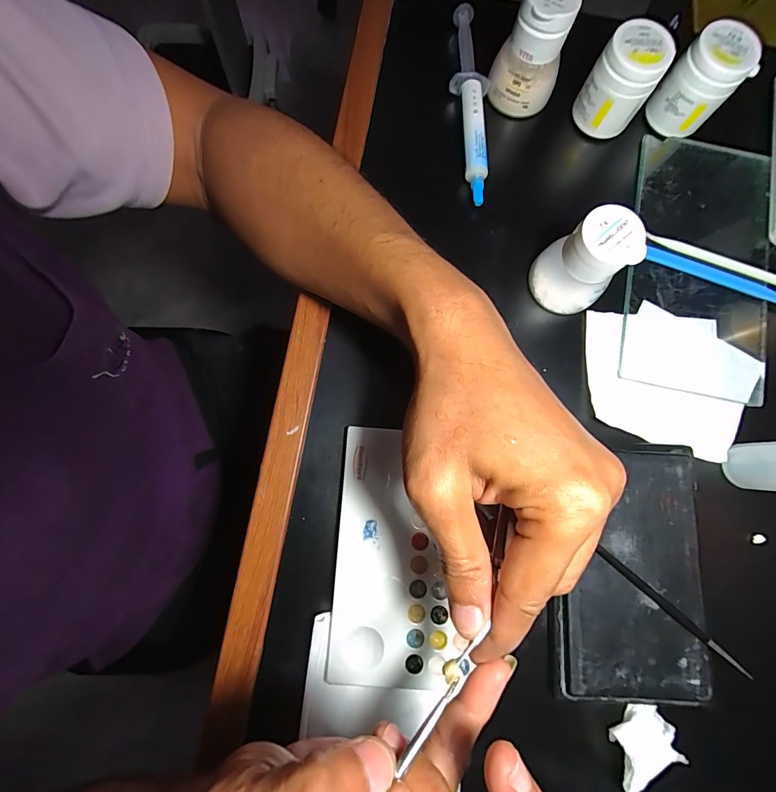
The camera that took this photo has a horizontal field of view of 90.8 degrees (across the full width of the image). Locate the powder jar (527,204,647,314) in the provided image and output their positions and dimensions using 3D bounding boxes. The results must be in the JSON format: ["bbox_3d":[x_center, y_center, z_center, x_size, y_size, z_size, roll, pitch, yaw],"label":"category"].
[{"bbox_3d":[0.123,-0.085,0.246,0.047,0.061,0.039,9,79,2],"label":"powder jar"}]

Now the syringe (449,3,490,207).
[{"bbox_3d":[0.062,-0.224,0.291,0.027,0.025,0.160,3,77,1],"label":"syringe"}]

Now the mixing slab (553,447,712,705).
[{"bbox_3d":[0.151,0.107,0.237,0.084,0.010,0.148,5,78,1],"label":"mixing slab"}]

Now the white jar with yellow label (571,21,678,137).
[{"bbox_3d":[0.162,-0.217,0.272,0.043,0.063,0.035,31,79,7],"label":"white jar with yellow label"}]

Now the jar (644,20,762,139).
[{"bbox_3d":[0.223,-0.222,0.275,0.045,0.055,0.041,36,81,7],"label":"jar"}]

